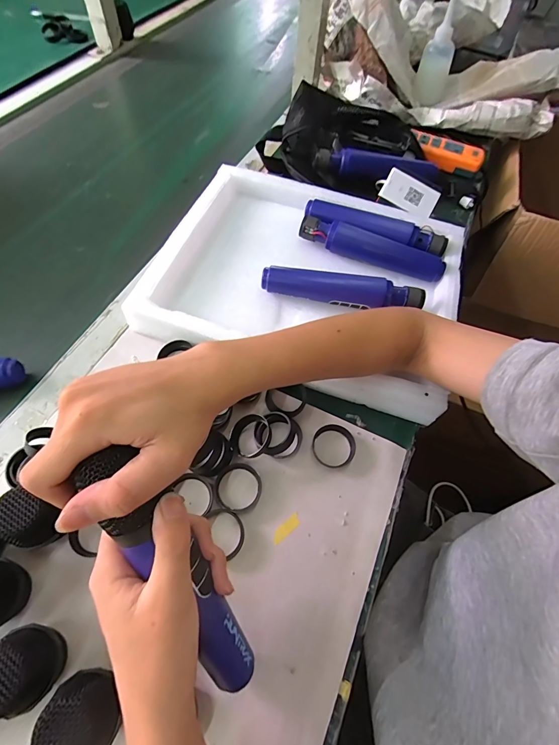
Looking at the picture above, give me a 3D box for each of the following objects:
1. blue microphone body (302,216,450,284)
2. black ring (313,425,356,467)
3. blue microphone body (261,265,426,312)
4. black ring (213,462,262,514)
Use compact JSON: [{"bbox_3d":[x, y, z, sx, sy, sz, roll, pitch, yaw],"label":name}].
[{"bbox_3d":[0.120,-0.163,0.461,0.189,0.031,0.031,19,61,6],"label":"blue microphone body"},{"bbox_3d":[0.057,0.074,0.360,0.046,0.013,0.043,2,61,-4],"label":"black ring"},{"bbox_3d":[0.073,-0.099,0.417,0.185,0.029,0.028,12,61,2],"label":"blue microphone body"},{"bbox_3d":[-0.039,0.109,0.335,0.045,0.010,0.044,2,61,-4],"label":"black ring"}]

